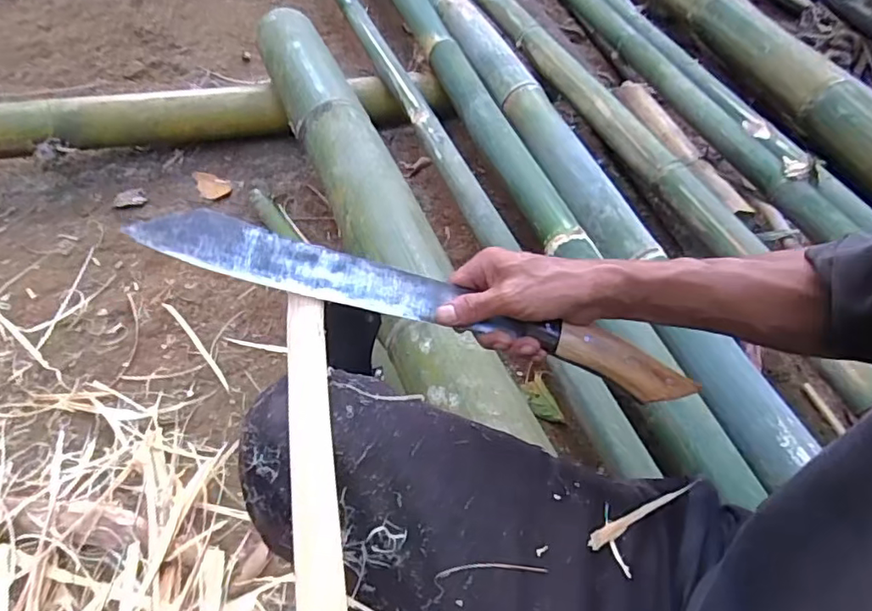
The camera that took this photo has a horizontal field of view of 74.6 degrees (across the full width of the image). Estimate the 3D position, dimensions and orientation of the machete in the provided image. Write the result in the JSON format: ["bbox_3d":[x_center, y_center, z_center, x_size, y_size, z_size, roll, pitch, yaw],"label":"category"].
[{"bbox_3d":[-0.012,-0.003,0.445,0.430,0.023,0.043,16,51,-2],"label":"machete"}]

